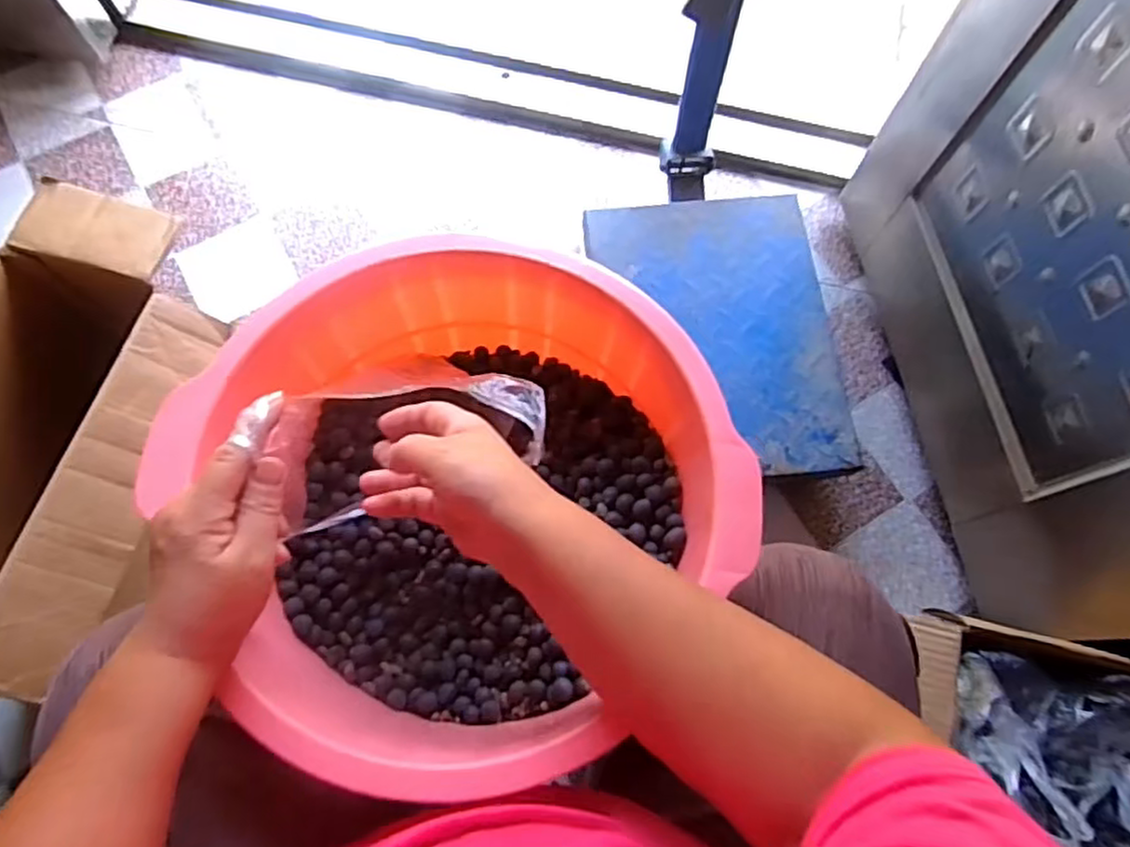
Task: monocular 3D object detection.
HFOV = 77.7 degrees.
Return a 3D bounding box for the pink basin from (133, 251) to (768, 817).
[{"bbox_3d":[-0.075,0.046,0.514,0.335,0.150,0.318,0,72,-1],"label":"pink basin"}]

